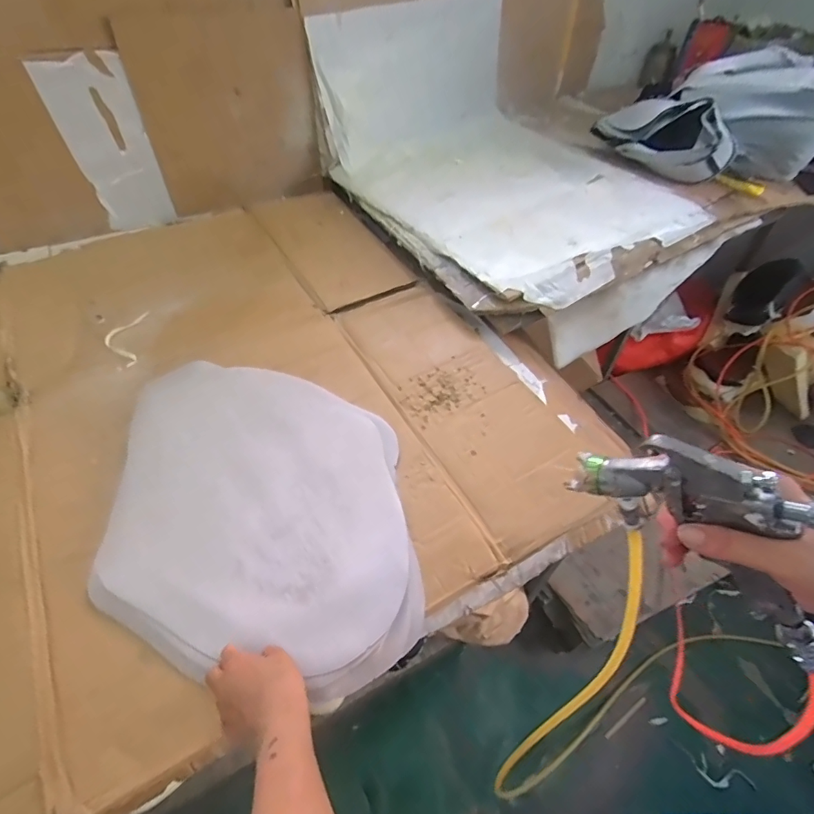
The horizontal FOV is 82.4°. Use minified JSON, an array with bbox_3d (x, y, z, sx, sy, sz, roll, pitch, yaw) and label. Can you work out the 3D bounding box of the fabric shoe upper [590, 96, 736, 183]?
[{"bbox_3d":[0.654,-0.687,1.160,0.148,0.140,0.336,-32,57,-27],"label":"fabric shoe upper"}]

